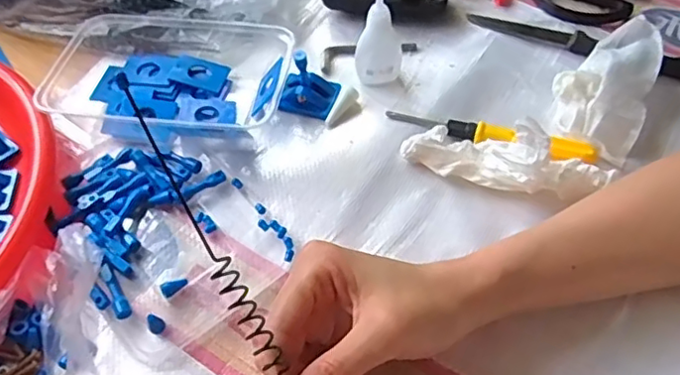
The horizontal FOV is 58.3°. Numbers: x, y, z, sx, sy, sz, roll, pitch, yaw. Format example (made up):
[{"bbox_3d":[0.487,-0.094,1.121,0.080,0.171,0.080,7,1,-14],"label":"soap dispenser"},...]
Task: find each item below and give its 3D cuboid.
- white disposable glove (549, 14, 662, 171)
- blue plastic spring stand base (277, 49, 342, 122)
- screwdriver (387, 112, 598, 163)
[{"bbox_3d":[0.192,-0.076,0.442,0.061,0.036,0.121,21,57,15],"label":"white disposable glove"},{"bbox_3d":[-0.023,-0.074,0.449,0.038,0.033,0.031,17,56,12],"label":"blue plastic spring stand base"},{"bbox_3d":[0.104,-0.036,0.425,0.143,0.017,0.017,15,56,11],"label":"screwdriver"}]

